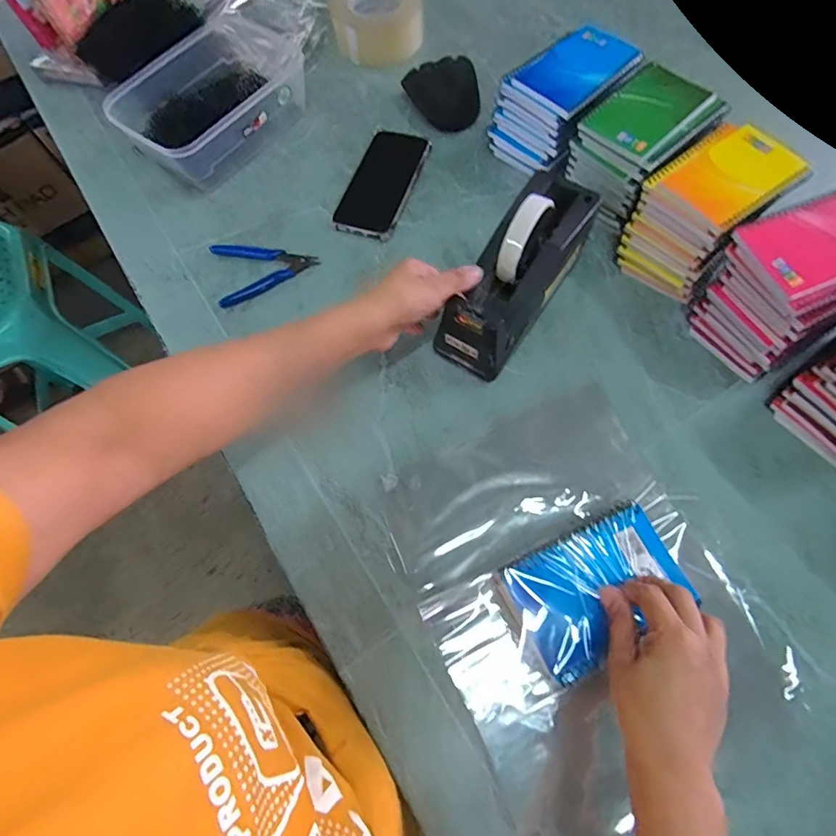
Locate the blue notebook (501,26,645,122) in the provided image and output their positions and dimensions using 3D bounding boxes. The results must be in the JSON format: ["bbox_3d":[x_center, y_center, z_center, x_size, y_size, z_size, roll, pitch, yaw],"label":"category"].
[{"bbox_3d":[0.183,-0.404,0.536,0.140,0.014,0.093,-43,74,-13],"label":"blue notebook"}]

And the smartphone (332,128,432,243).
[{"bbox_3d":[-0.046,-0.300,0.590,0.080,0.014,0.167,15,74,5],"label":"smartphone"}]

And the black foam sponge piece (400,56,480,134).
[{"bbox_3d":[0.036,-0.448,0.637,0.097,0.041,0.090,-14,67,-3],"label":"black foam sponge piece"}]

